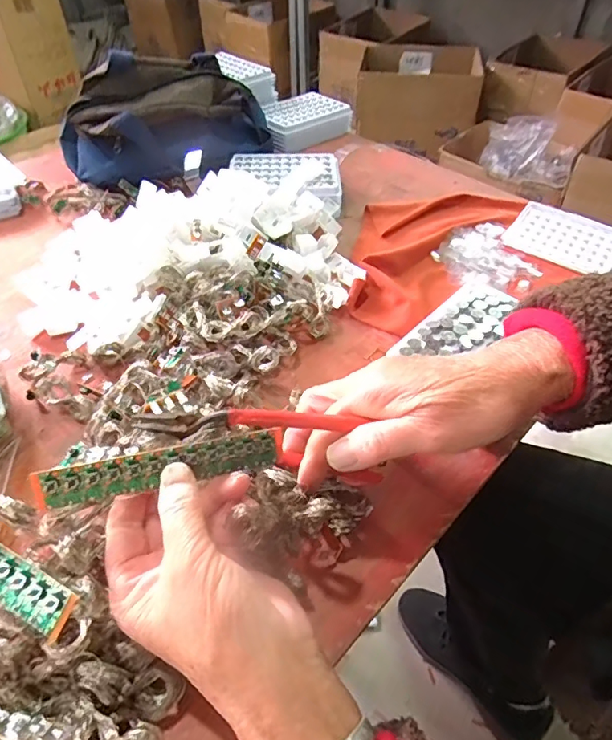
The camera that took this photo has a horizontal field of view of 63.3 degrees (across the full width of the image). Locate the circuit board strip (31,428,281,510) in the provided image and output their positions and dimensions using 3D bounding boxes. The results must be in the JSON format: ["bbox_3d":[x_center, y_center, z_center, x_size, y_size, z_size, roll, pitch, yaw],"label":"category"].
[{"bbox_3d":[-0.075,0.051,0.261,0.123,0.022,0.005,-9,11,-13],"label":"circuit board strip"}]

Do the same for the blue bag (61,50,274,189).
[{"bbox_3d":[-0.160,-0.303,0.597,0.251,0.097,0.121,-25,53,-20],"label":"blue bag"}]

